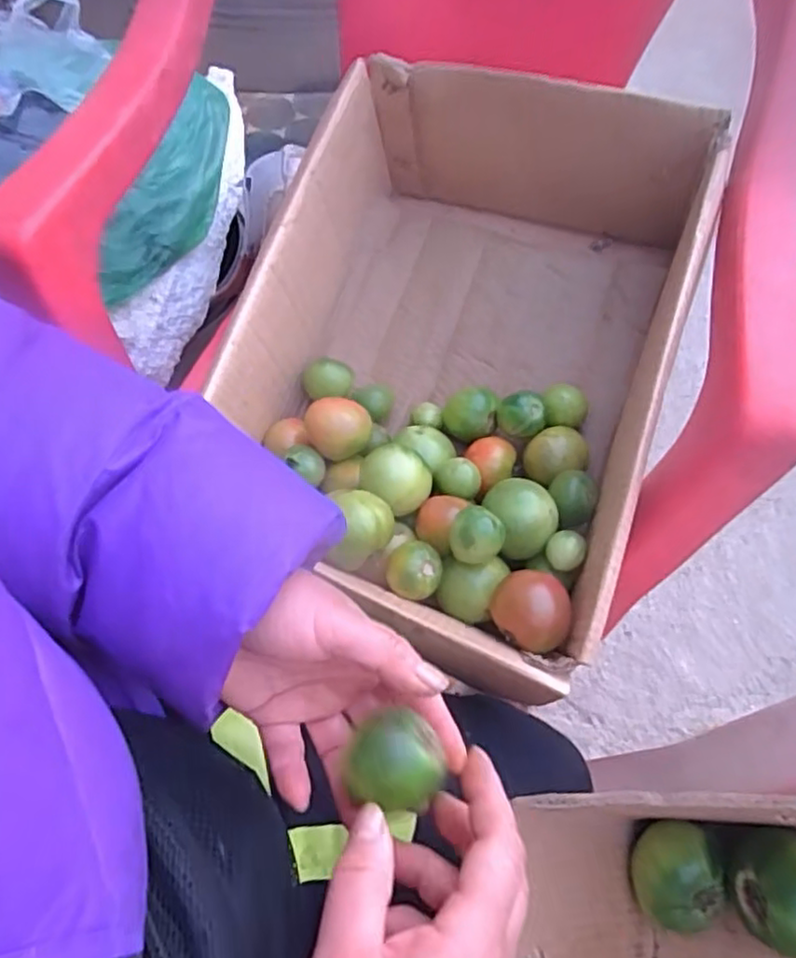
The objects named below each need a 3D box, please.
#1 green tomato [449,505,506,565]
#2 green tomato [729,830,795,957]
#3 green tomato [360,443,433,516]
[{"bbox_3d":[0.055,0.044,0.480,0.037,0.042,0.031,19,63,9],"label":"green tomato"},{"bbox_3d":[0.227,0.242,0.402,0.050,0.044,0.056,-25,65,-14],"label":"green tomato"},{"bbox_3d":[-0.002,0.002,0.520,0.054,0.042,0.059,0,61,-1],"label":"green tomato"}]

